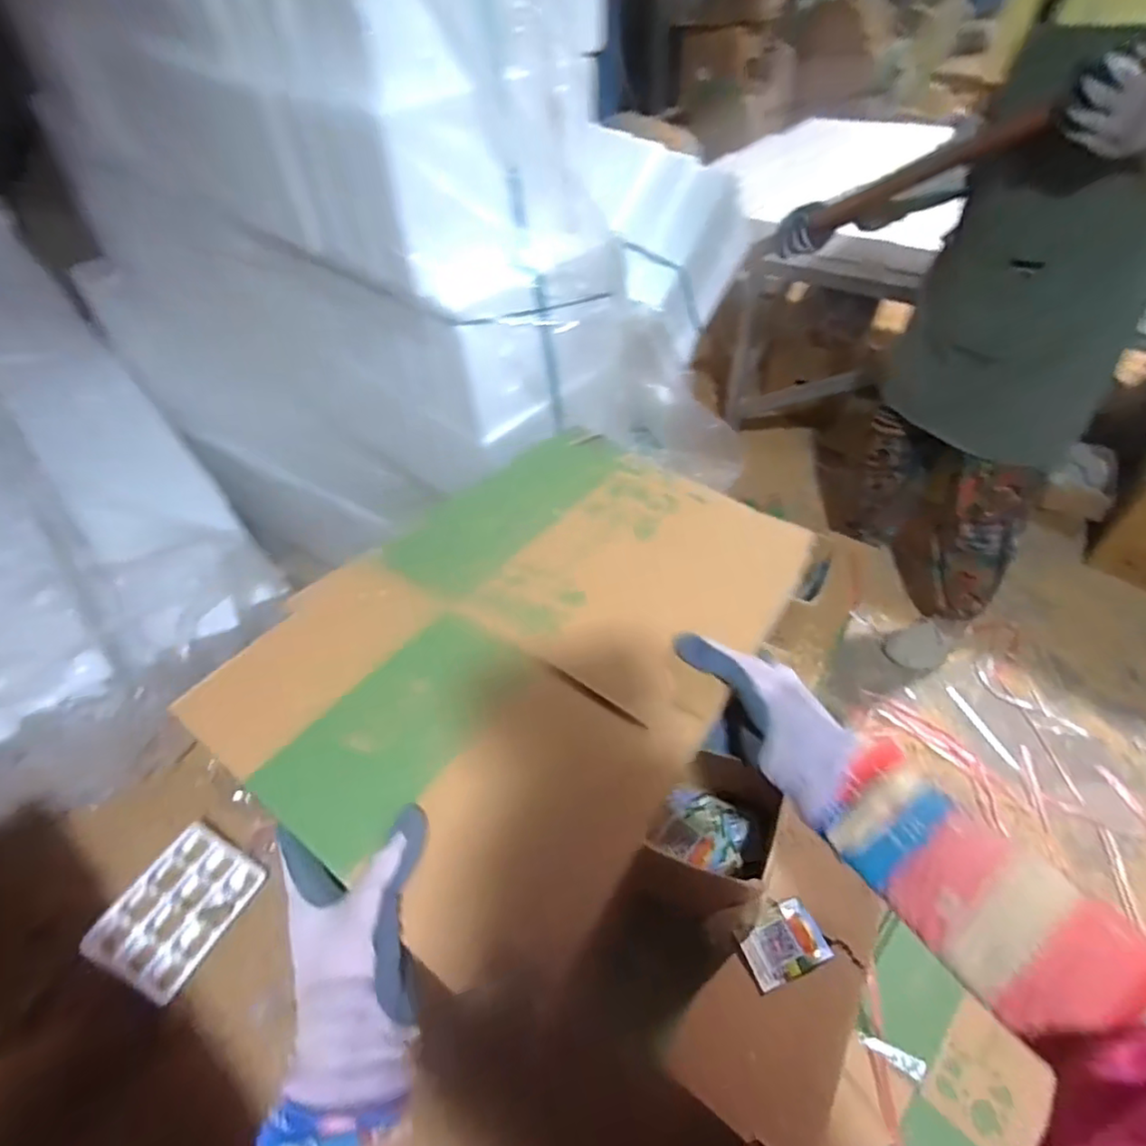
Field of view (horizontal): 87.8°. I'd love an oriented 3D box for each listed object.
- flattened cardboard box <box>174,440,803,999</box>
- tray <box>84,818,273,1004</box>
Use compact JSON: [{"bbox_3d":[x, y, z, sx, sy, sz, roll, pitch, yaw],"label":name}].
[{"bbox_3d":[-0.024,0.032,0.490,0.316,0.039,0.456,30,53,22],"label":"flattened cardboard box"},{"bbox_3d":[-0.761,0.648,1.159,0.194,0.027,0.255,44,48,-9],"label":"tray"}]

